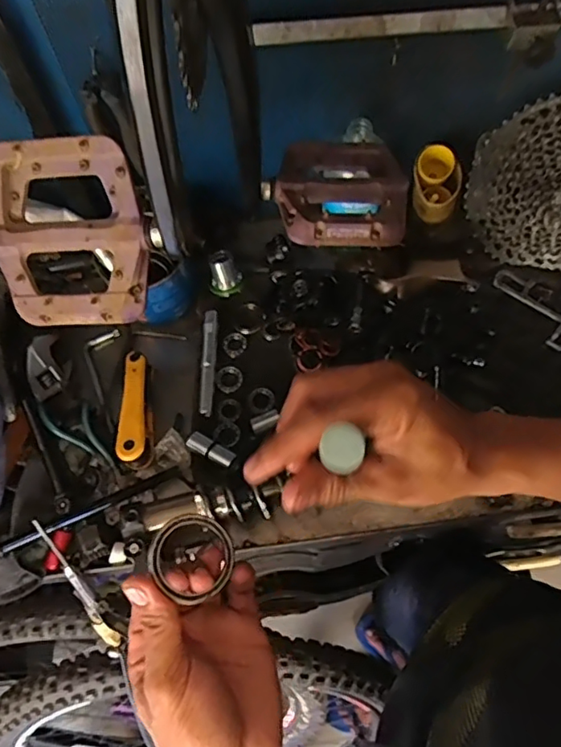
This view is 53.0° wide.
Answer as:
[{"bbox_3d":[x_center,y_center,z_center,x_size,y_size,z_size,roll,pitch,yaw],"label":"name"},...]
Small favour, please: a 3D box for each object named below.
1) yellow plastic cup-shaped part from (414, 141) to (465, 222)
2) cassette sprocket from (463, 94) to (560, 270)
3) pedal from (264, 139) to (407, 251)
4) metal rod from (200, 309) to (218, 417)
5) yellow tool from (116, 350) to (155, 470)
[{"bbox_3d":[0.186,-0.224,0.675,0.059,0.064,0.076,15,66,10],"label":"yellow plastic cup-shaped part"},{"bbox_3d":[0.320,-0.207,0.642,0.198,0.196,0.056,-13,28,18],"label":"cassette sprocket"},{"bbox_3d":[0.043,-0.141,0.428,0.103,0.025,0.112,5,64,6],"label":"pedal"},{"bbox_3d":[-0.085,-0.014,0.655,0.015,0.017,0.130,0,64,3],"label":"metal rod"},{"bbox_3d":[-0.157,0.038,0.617,0.029,0.040,0.131,-7,64,0],"label":"yellow tool"}]

